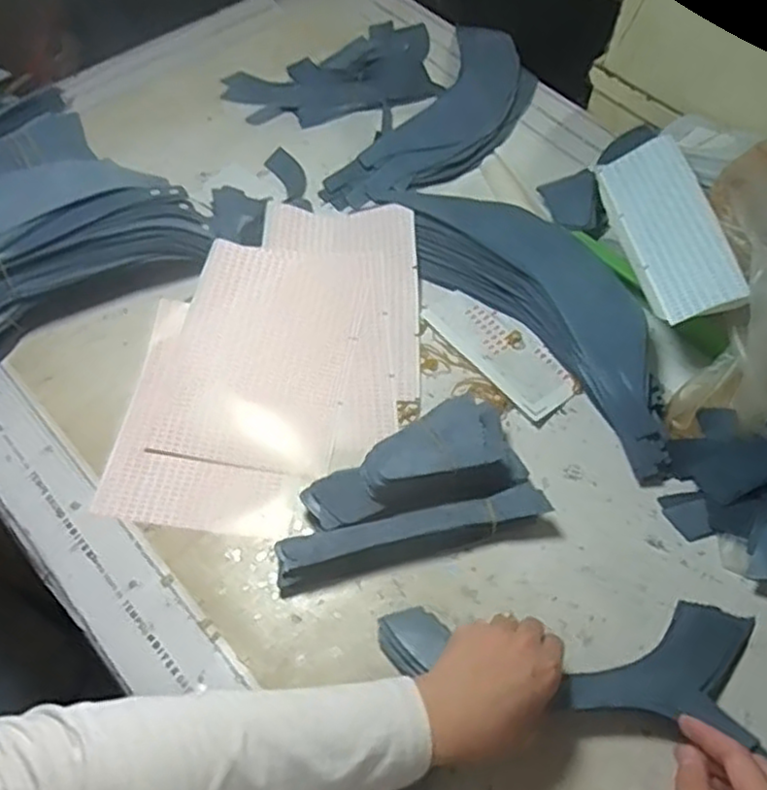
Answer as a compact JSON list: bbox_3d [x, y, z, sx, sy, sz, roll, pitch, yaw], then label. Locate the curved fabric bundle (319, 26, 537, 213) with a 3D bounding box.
[{"bbox_3d":[0.070,-0.304,0.782,0.123,0.024,0.328,29,62,14],"label":"curved fabric bundle"}]

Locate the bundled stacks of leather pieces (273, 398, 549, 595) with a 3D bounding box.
[{"bbox_3d":[0.013,0.070,0.536,0.196,0.061,0.093,-13,61,-10],"label":"bundled stacks of leather pieces"}]

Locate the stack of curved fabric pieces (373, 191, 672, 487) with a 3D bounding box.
[{"bbox_3d":[0.141,-0.090,0.640,0.110,0.056,0.359,-35,66,-21],"label":"stack of curved fabric pieces"}]

